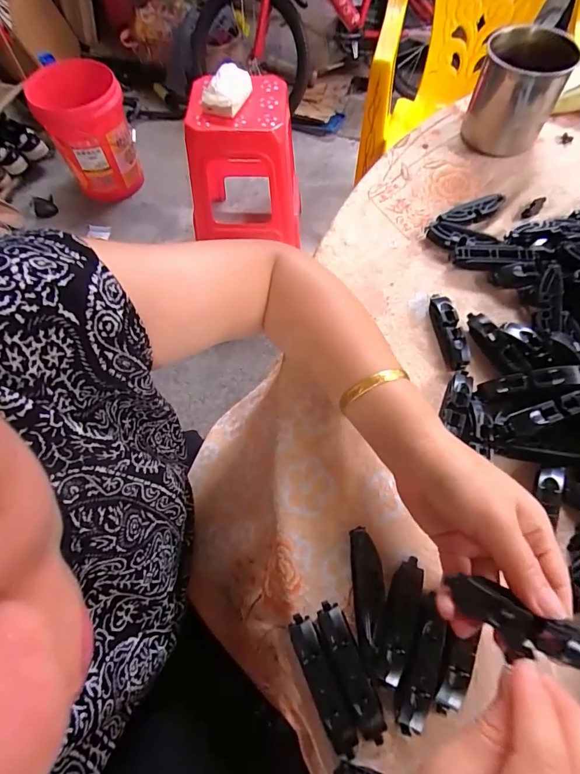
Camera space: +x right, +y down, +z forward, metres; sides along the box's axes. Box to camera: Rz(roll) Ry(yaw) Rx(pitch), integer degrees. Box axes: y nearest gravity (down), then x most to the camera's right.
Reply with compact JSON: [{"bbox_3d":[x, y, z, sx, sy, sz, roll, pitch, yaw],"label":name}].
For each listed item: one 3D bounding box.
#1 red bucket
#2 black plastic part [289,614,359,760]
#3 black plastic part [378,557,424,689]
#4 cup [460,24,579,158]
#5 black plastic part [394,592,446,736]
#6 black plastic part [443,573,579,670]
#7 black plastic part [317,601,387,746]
[{"bbox_3d":[-0.670,-0.867,1.315,0.264,0.317,0.283,-25,66,-8],"label":"red bucket"},{"bbox_3d":[0.022,0.193,0.251,0.016,0.015,0.080,-24,65,-8],"label":"black plastic part"},{"bbox_3d":[0.075,0.159,0.264,0.022,0.012,0.079,19,67,12],"label":"black plastic part"},{"bbox_3d":[0.263,-0.342,0.450,0.090,0.086,0.095,-1,64,3],"label":"cup"},{"bbox_3d":[0.087,0.180,0.252,0.022,0.011,0.078,19,67,12],"label":"black plastic part"},{"bbox_3d":[0.122,0.128,0.202,0.074,0.012,0.027,20,67,20],"label":"black plastic part"},{"bbox_3d":[0.040,0.186,0.253,0.019,0.017,0.080,-21,65,-7],"label":"black plastic part"}]

